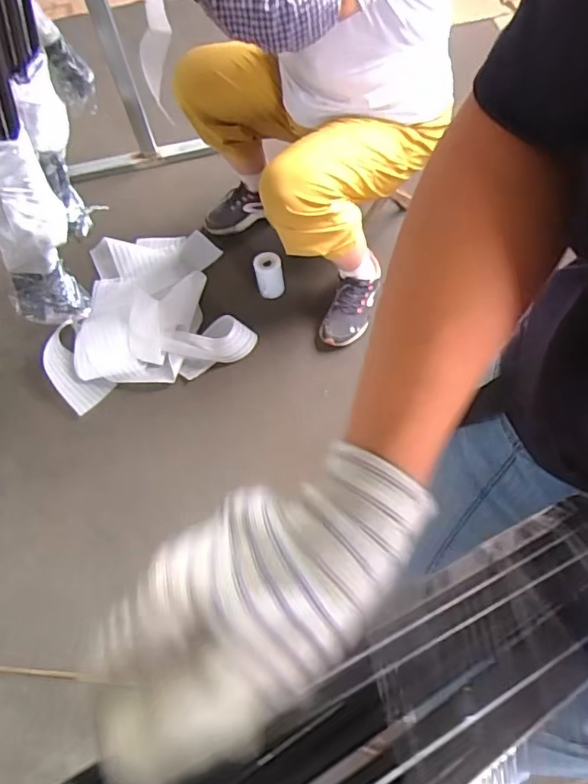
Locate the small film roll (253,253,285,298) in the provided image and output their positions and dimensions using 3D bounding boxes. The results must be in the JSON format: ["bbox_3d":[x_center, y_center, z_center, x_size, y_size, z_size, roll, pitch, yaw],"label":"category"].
[{"bbox_3d":[-0.064,-0.298,1.406,0.069,0.107,0.065,-2,61,4],"label":"small film roll"}]

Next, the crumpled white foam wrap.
[{"bbox_3d":[-0.407,-0.244,1.391,0.478,0.137,0.482,-19,63,-9],"label":"crumpled white foam wrap"}]

